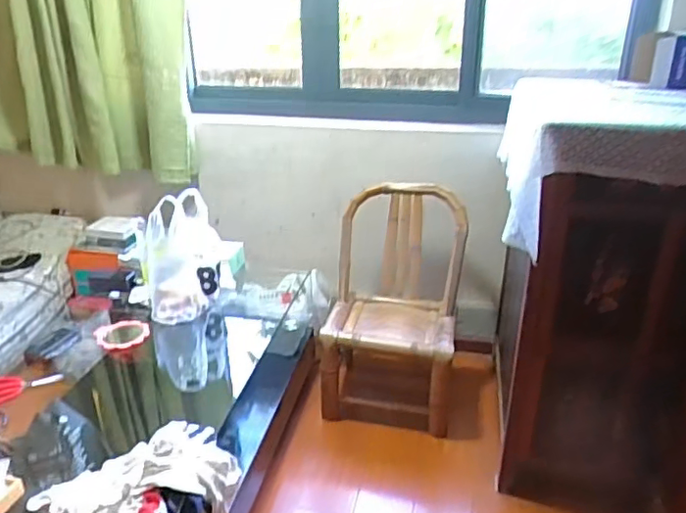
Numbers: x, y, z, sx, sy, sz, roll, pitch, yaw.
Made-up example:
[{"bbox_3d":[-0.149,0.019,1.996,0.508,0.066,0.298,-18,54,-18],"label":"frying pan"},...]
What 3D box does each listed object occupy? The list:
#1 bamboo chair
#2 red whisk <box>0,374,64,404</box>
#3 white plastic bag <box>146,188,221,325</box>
[{"bbox_3d":[0.165,0.152,1.812,0.400,0.645,0.411,6,25,13],"label":"bamboo chair"},{"bbox_3d":[-0.720,0.292,1.262,0.168,0.042,0.080,-10,26,-21],"label":"red whisk"},{"bbox_3d":[-0.438,-0.001,1.562,0.201,0.289,0.185,-8,25,-16],"label":"white plastic bag"}]

